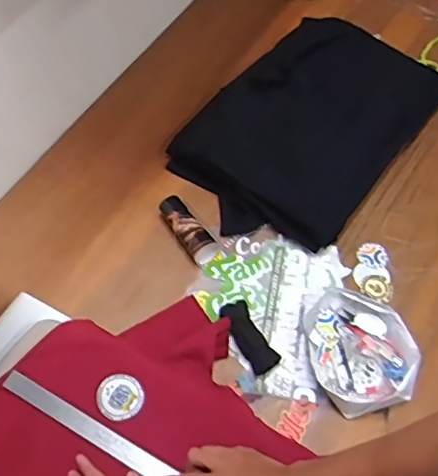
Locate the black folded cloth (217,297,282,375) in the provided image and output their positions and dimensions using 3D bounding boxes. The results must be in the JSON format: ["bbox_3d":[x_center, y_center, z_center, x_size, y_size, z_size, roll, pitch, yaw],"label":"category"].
[{"bbox_3d":[0.050,0.162,0.922,0.048,0.026,0.125,-27,61,-16],"label":"black folded cloth"}]

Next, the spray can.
[{"bbox_3d":[-0.062,-0.021,1.020,0.060,0.041,0.150,-34,64,-20],"label":"spray can"}]

